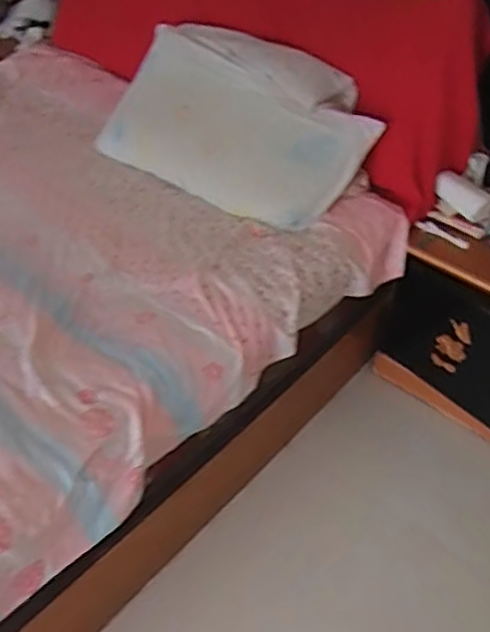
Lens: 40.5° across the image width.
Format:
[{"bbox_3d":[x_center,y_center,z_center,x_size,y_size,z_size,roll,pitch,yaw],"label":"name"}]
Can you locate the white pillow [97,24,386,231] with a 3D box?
[{"bbox_3d":[-0.026,-0.495,1.699,0.675,0.411,0.119,27,21,10],"label":"white pillow"}]

